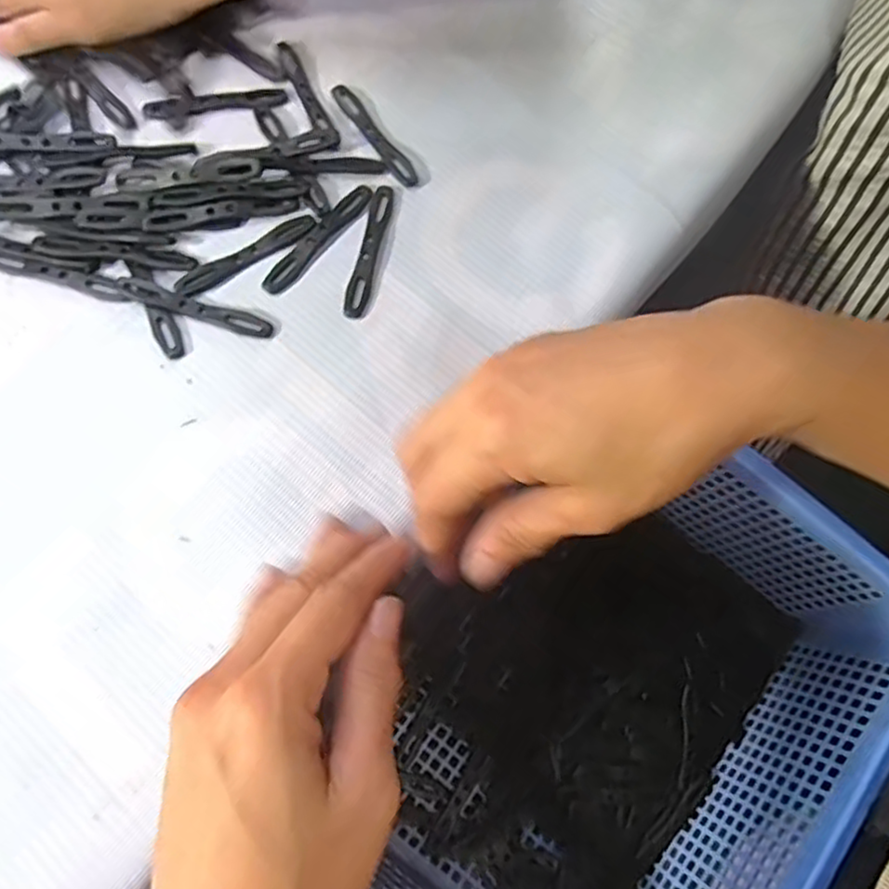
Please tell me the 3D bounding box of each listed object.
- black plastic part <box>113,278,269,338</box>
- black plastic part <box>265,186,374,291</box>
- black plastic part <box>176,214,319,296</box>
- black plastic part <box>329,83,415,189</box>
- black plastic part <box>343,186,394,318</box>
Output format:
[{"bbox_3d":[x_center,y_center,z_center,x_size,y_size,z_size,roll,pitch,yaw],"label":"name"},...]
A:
[{"bbox_3d":[-0.108,-0.060,0.297,0.067,0.005,0.010,17,72,4],"label":"black plastic part"},{"bbox_3d":[-0.057,-0.094,0.311,0.012,0.004,0.067,37,75,9],"label":"black plastic part"},{"bbox_3d":[-0.088,-0.085,0.307,0.066,0.004,0.012,-33,76,-12],"label":"black plastic part"},{"bbox_3d":[-0.034,-0.149,0.330,0.009,0.004,0.067,-32,76,-11],"label":"black plastic part"},{"bbox_3d":[-0.034,-0.089,0.311,0.010,0.004,0.068,11,72,2],"label":"black plastic part"}]

